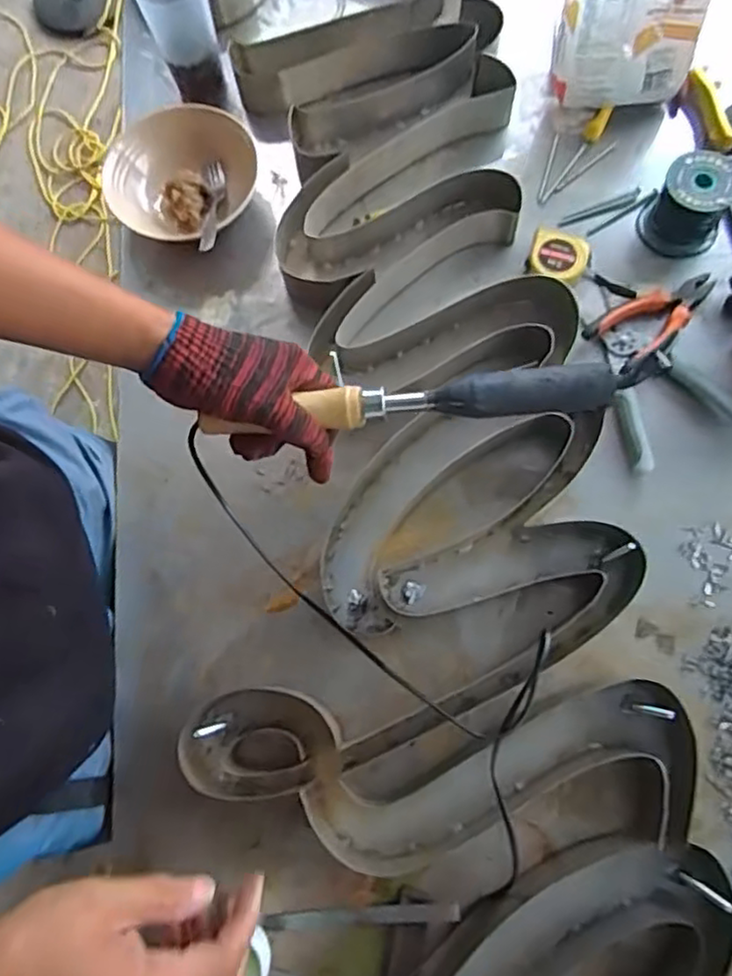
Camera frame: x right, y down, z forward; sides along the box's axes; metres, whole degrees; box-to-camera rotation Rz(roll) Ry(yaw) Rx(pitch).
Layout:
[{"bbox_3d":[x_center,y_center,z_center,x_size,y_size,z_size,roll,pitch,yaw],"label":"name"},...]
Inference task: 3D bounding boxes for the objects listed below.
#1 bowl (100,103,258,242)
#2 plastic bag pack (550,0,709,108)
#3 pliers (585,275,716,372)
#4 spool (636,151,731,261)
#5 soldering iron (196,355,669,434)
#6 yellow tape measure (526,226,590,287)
[{"bbox_3d":[-0.200,-0.340,0.732,0.157,0.055,0.158,9,76,6],"label":"bowl"},{"bbox_3d":[0.271,-0.481,0.695,0.146,0.143,0.088,-7,75,1],"label":"plastic bag pack"},{"bbox_3d":[0.298,-0.180,0.678,0.148,0.023,0.062,-38,75,-6],"label":"pliers"},{"bbox_3d":[0.335,-0.296,0.685,0.072,0.068,0.078,6,75,5],"label":"spool"},{"bbox_3d":[0.039,-0.062,0.472,0.320,0.027,0.027,-4,75,8],"label":"soldering iron"},{"bbox_3d":[0.203,-0.244,0.701,0.061,0.028,0.052,21,77,10],"label":"yellow tape measure"}]

